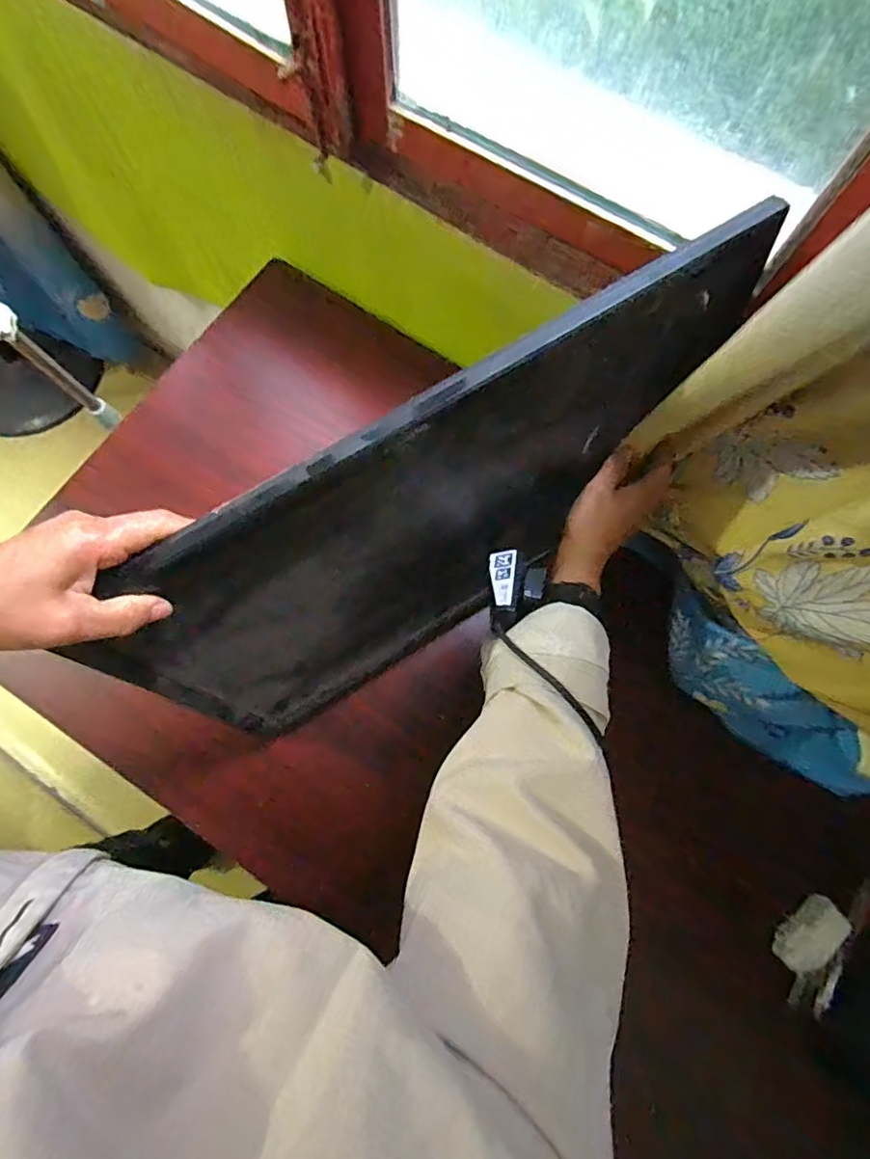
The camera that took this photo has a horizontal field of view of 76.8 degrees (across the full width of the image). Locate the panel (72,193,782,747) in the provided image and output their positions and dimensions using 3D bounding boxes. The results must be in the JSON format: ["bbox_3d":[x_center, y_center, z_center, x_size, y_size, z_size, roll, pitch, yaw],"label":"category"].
[{"bbox_3d":[0.020,-0.040,0.450,0.500,0.320,0.021,-32,67,-8],"label":"panel"}]

